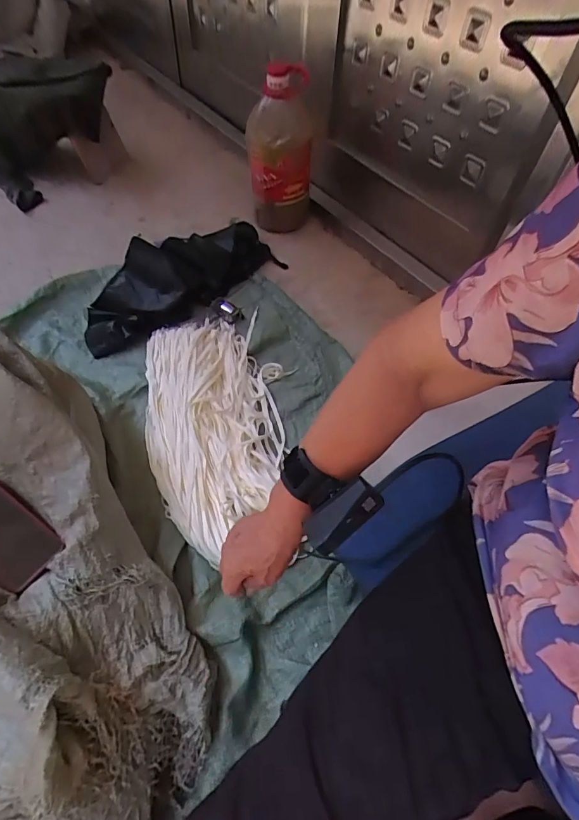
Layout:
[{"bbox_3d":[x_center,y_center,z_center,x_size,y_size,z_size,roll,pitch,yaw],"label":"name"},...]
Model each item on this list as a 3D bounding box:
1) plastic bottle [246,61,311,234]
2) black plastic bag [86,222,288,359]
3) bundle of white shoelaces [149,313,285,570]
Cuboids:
[{"bbox_3d":[-0.024,-0.641,1.101,0.153,0.362,0.118,4,55,-1],"label":"plastic bottle"},{"bbox_3d":[-0.259,-0.331,1.025,0.508,0.125,0.180,-35,64,-24],"label":"black plastic bag"},{"bbox_3d":[-0.145,0.014,0.829,0.250,0.051,0.533,-8,55,-6],"label":"bundle of white shoelaces"}]

